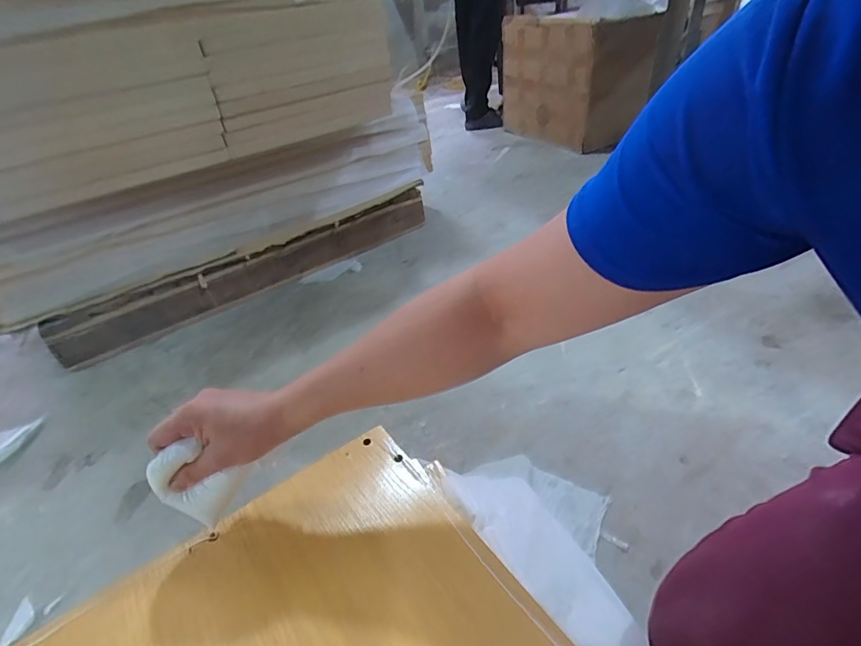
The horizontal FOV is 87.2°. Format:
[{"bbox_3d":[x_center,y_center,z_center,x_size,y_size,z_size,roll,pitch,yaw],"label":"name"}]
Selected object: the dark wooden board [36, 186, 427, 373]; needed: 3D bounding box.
[{"bbox_3d":[-0.406,-0.148,1.183,0.994,0.131,0.034,-27,41,-25],"label":"dark wooden board"}]

